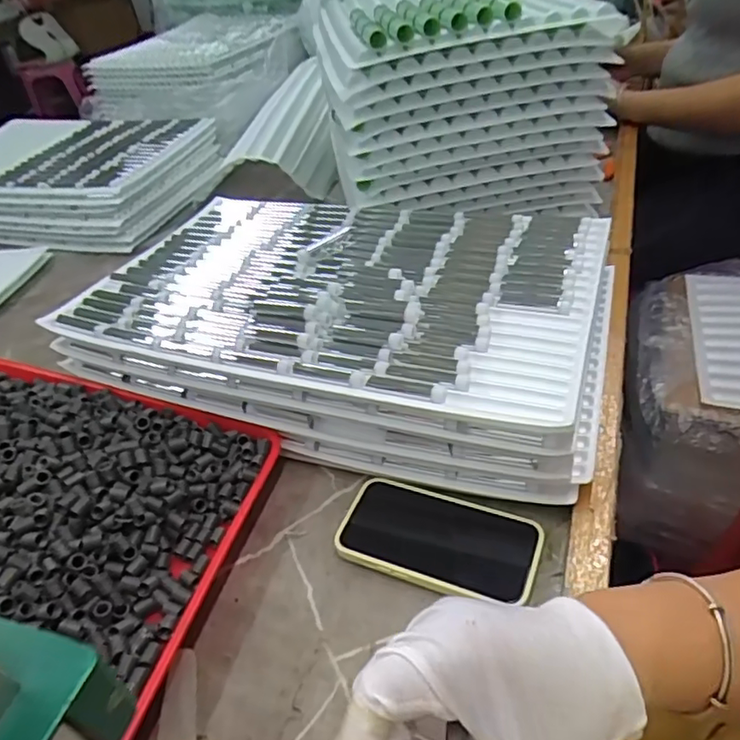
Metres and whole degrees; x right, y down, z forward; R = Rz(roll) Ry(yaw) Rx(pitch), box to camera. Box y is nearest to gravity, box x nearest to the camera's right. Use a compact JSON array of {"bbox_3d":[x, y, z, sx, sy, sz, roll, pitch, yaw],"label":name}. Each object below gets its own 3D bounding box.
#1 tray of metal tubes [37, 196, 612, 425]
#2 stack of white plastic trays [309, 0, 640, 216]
[{"bbox_3d":[-0.033,-0.096,0.591,0.488,0.028,0.314,8,43,20],"label":"tray of metal tubes"},{"bbox_3d":[0.102,-0.402,0.837,0.335,0.241,0.381,-10,41,-2],"label":"stack of white plastic trays"}]

